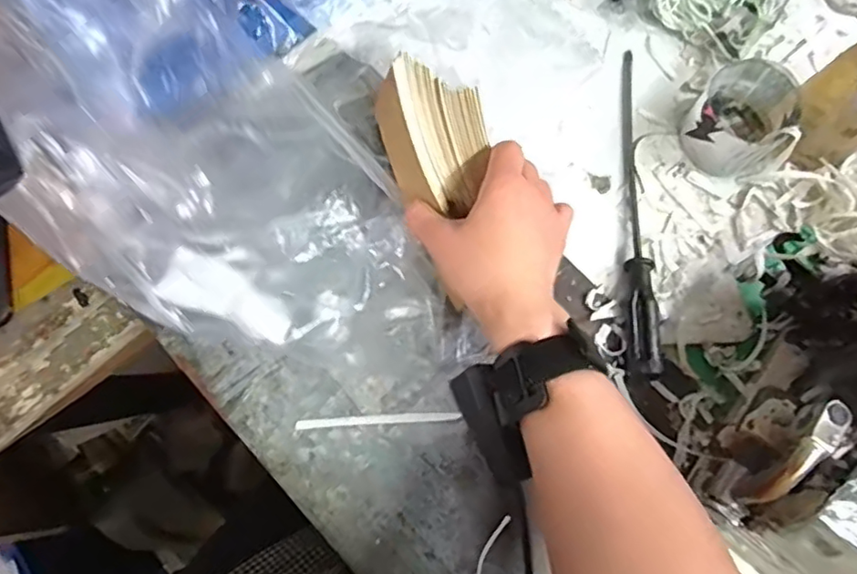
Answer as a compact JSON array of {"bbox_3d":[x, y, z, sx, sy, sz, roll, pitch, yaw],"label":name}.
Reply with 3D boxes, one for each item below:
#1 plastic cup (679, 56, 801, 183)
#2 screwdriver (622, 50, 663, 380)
[{"bbox_3d":[0.239,-0.128,0.447,0.069,0.050,0.074,1,72,-2],"label":"plastic cup"},{"bbox_3d":[0.160,-0.067,0.437,0.021,0.025,0.270,7,72,0],"label":"screwdriver"}]

